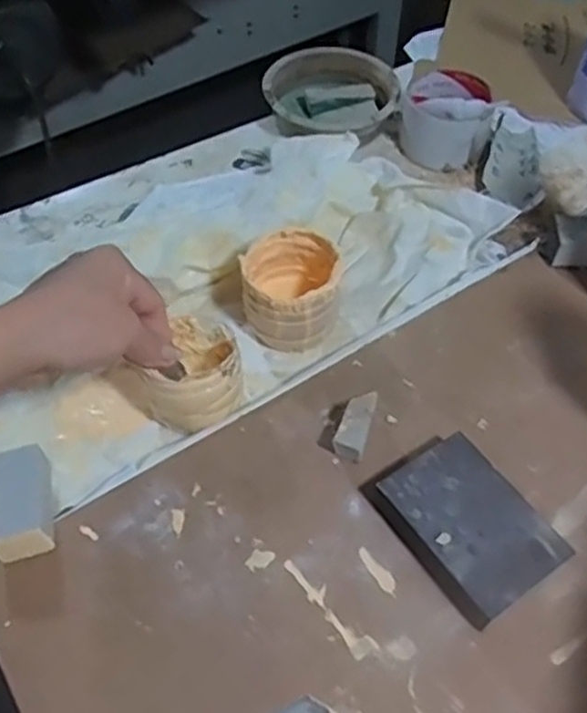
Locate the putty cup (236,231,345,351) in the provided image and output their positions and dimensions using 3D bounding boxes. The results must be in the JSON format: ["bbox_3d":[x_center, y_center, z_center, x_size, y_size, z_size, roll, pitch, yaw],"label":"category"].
[{"bbox_3d":[-0.003,-0.051,0.533,0.068,0.059,0.069,0,54,-1],"label":"putty cup"}]

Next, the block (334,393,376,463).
[{"bbox_3d":[0.042,0.045,0.478,0.019,0.026,0.044,18,56,11],"label":"block"}]

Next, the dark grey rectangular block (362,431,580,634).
[{"bbox_3d":[0.107,0.102,0.437,0.071,0.027,0.099,-26,59,-18],"label":"dark grey rectangular block"}]

